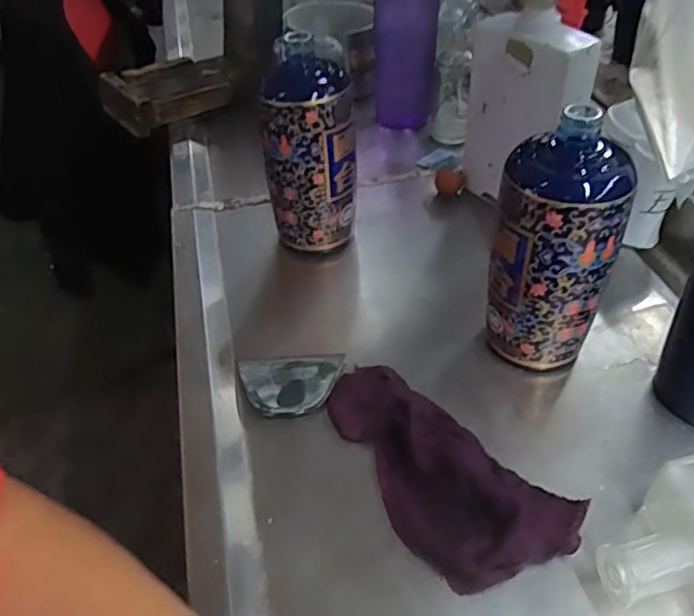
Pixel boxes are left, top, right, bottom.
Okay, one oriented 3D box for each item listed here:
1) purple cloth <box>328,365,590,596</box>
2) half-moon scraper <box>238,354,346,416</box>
[{"bbox_3d":[0.050,0.099,0.403,0.091,0.033,0.186,-36,49,-28],"label":"purple cloth"},{"bbox_3d":[-0.042,0.056,0.473,0.078,0.013,0.058,-8,42,-1],"label":"half-moon scraper"}]

